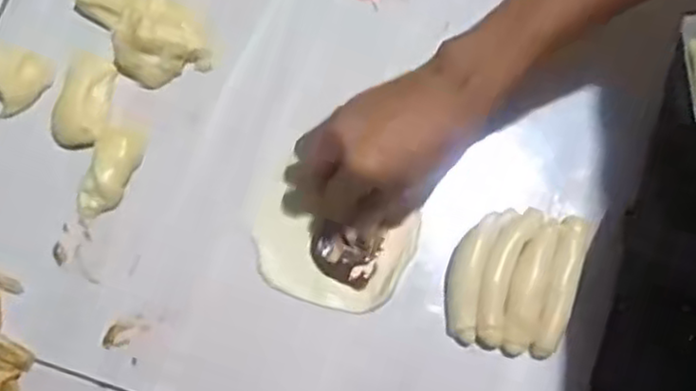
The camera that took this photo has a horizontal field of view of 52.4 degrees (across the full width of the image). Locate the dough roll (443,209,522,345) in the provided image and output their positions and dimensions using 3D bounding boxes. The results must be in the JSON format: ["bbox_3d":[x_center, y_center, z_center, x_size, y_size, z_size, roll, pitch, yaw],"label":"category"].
[{"bbox_3d":[0.089,0.053,0.502,0.032,0.013,0.100,22,80,5],"label":"dough roll"}]

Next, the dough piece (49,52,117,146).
[{"bbox_3d":[-0.194,-0.070,0.521,0.041,0.013,0.070,14,79,3],"label":"dough piece"}]

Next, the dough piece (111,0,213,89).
[{"bbox_3d":[-0.142,-0.117,0.521,0.066,0.025,0.065,-21,79,-4],"label":"dough piece"}]

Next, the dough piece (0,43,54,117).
[{"bbox_3d":[-0.255,-0.090,0.525,0.057,0.013,0.054,34,81,7],"label":"dough piece"}]

